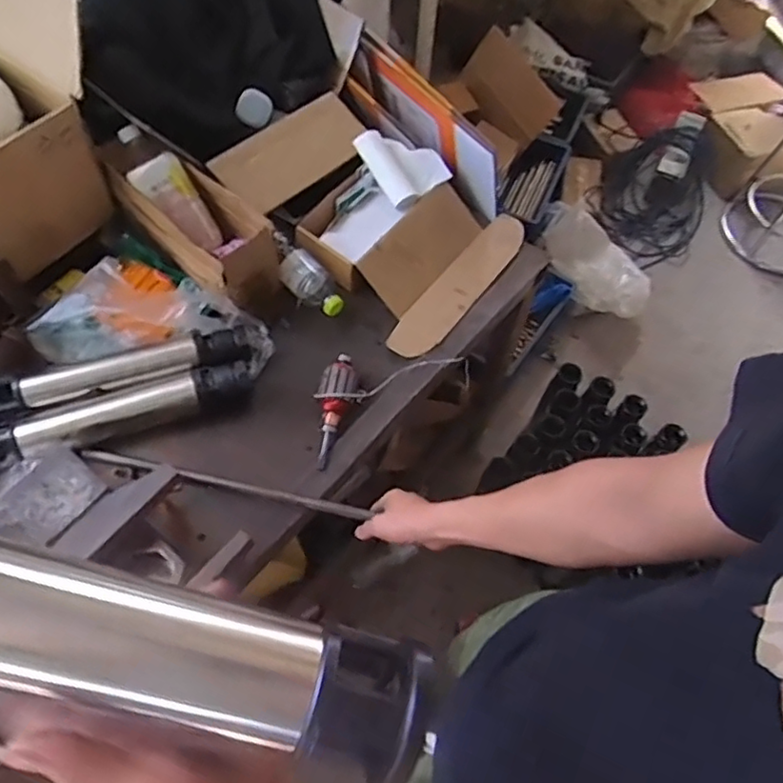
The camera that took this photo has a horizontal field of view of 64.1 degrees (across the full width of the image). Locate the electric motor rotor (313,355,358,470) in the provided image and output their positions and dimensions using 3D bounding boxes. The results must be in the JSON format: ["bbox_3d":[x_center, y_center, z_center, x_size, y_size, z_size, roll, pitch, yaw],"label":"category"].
[{"bbox_3d":[-0.085,0.027,0.918,0.057,0.043,0.183,9,59,3],"label":"electric motor rotor"}]

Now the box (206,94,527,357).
[{"bbox_3d":[-0.010,-0.309,1.059,0.360,0.146,0.438,-39,68,-23],"label":"box"}]

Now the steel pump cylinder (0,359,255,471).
[{"bbox_3d":[-0.374,0.031,0.868,0.363,0.050,0.061,-19,62,-13],"label":"steel pump cylinder"}]

